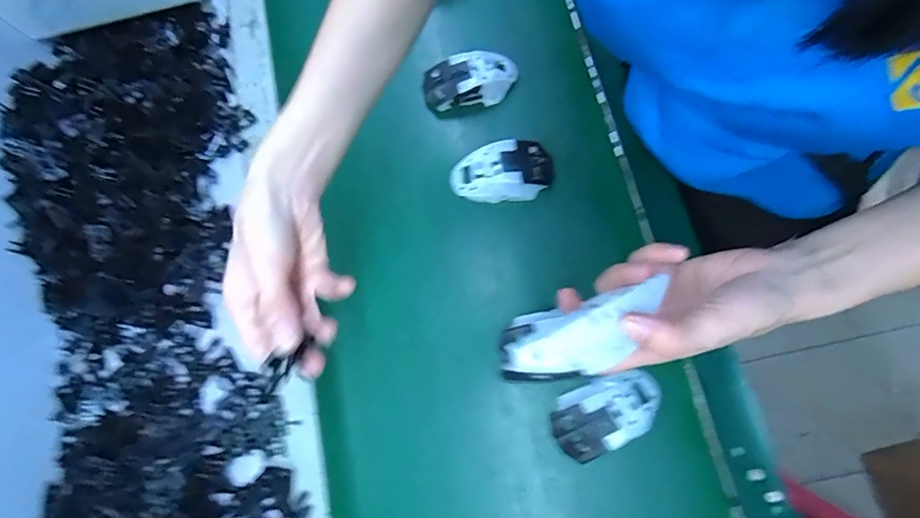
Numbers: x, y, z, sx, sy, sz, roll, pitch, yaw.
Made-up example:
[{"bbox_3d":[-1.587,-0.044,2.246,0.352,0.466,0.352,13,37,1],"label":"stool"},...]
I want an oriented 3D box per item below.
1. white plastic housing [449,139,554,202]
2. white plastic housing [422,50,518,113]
[{"bbox_3d":[0.049,-0.101,0.538,0.116,0.034,0.063,-9,76,3],"label":"white plastic housing"},{"bbox_3d":[0.012,-0.219,0.569,0.113,0.034,0.052,-12,76,2],"label":"white plastic housing"}]

